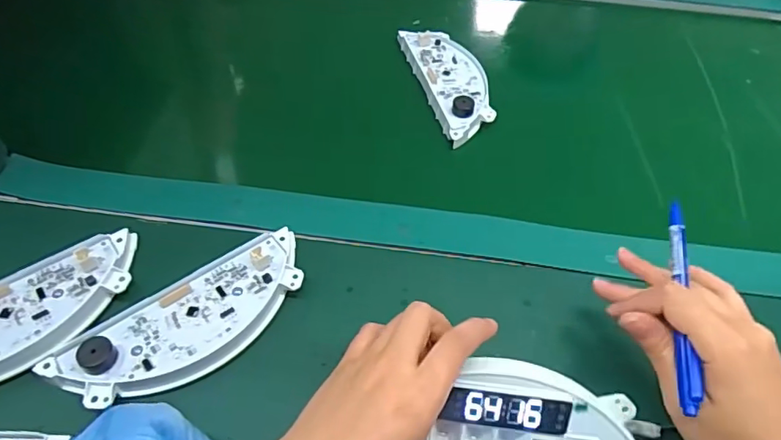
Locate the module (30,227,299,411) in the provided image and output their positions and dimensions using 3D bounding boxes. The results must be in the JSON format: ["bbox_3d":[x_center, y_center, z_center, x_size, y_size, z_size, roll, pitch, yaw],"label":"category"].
[{"bbox_3d":[-0.130,0.067,0.371,0.171,0.022,0.067,-34,60,-27],"label":"module"}]

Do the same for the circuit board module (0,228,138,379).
[{"bbox_3d":[-0.250,0.066,0.359,0.176,0.019,0.072,-30,58,-25],"label":"circuit board module"}]

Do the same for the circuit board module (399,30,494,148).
[{"bbox_3d":[0.063,-0.145,0.565,0.067,0.017,0.170,-10,52,-11],"label":"circuit board module"}]

